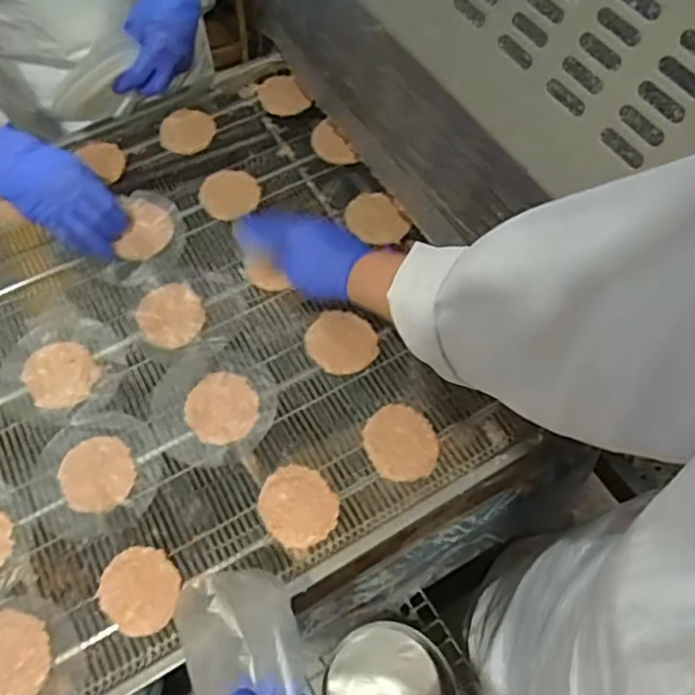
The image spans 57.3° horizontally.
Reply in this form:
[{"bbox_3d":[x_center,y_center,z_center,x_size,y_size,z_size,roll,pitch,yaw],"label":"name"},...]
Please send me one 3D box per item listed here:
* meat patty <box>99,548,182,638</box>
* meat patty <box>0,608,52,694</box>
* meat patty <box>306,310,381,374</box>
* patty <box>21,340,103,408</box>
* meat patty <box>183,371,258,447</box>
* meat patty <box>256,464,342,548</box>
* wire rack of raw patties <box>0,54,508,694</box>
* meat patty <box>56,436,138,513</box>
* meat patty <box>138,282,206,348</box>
[{"bbox_3d":[-0.182,0.212,0.559,0.071,0.010,0.065,2,58,-3],"label":"meat patty"},{"bbox_3d":[-0.285,0.262,0.533,0.065,0.006,0.076,-33,66,-22],"label":"meat patty"},{"bbox_3d":[-0.006,-0.004,0.665,0.072,0.018,0.065,41,63,19],"label":"meat patty"},{"bbox_3d":[-0.295,0.027,0.657,0.068,0.014,0.076,-32,66,-22],"label":"patty"},{"bbox_3d":[-0.123,0.059,0.629,0.068,0.009,0.069,2,58,-3],"label":"meat patty"},{"bbox_3d":[-0.046,0.144,0.589,0.065,0.008,0.073,-27,64,-20],"label":"meat patty"},{"bbox_3d":[-0.287,0.011,0.669,0.754,0.033,0.623,-25,65,-12],"label":"wire rack of raw patties"},{"bbox_3d":[-0.238,0.119,0.605,0.068,0.008,0.071,2,58,-3],"label":"meat patty"},{"bbox_3d":[-0.190,-0.039,0.683,0.066,0.008,0.081,-19,61,-16],"label":"meat patty"}]

